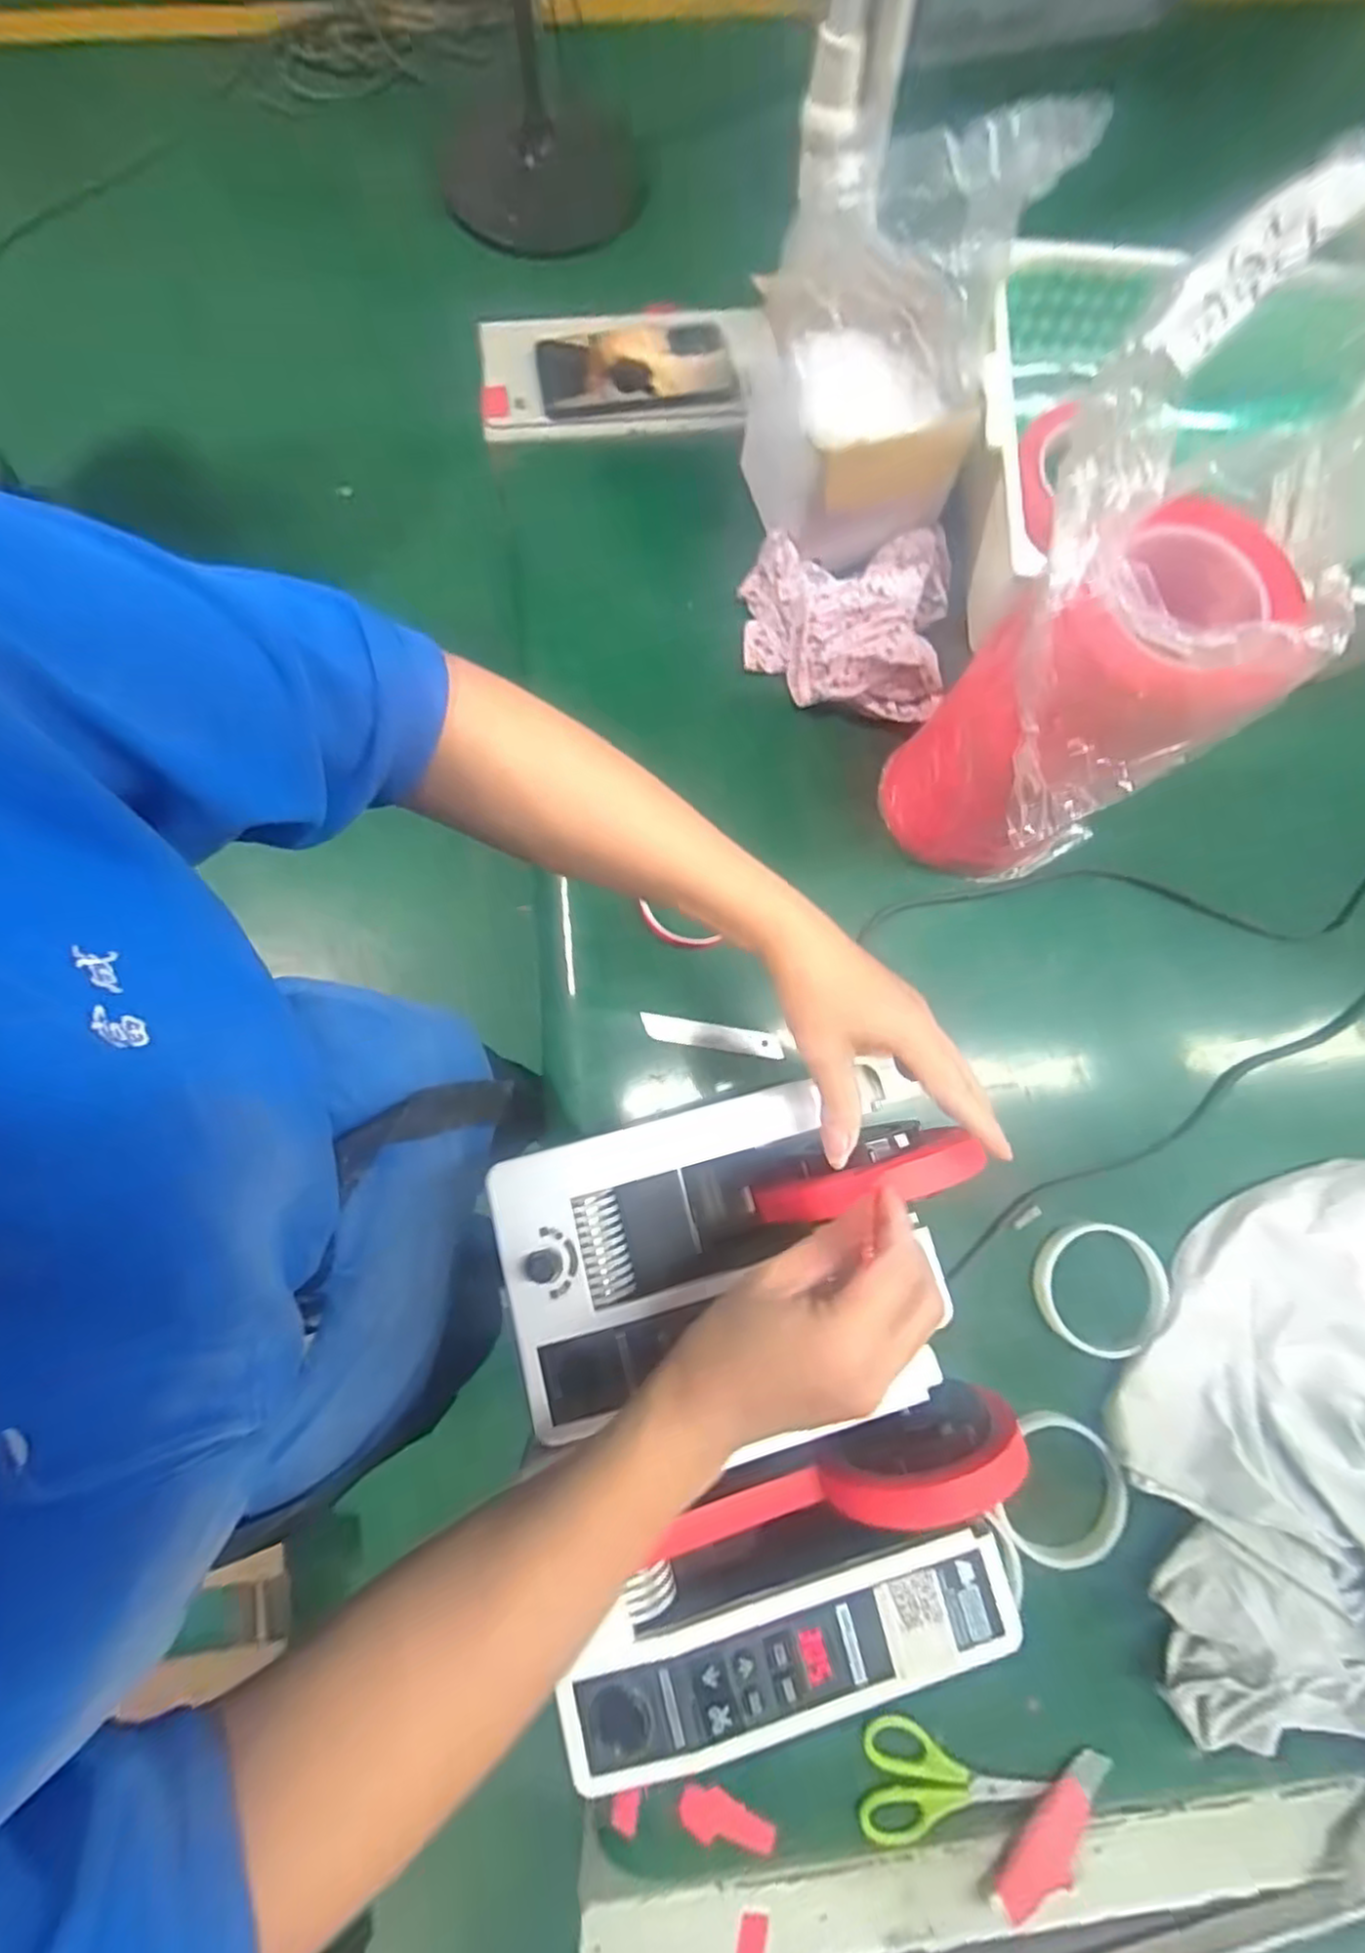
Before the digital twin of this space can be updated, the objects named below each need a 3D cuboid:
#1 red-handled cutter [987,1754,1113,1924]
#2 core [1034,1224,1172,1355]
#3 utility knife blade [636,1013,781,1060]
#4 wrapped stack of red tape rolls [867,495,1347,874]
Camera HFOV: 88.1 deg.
[{"bbox_3d":[0.219,0.503,0.413,0.097,0.008,0.031,-34,82,-21],"label":"red-handled cutter"},{"bbox_3d":[0.282,0.212,0.475,0.080,0.020,0.084,0,79,-1],"label":"core"},{"bbox_3d":[0.022,0.043,0.511,0.102,0.005,0.018,9,79,-4],"label":"utility knife blade"},{"bbox_3d":[0.224,-0.136,0.423,0.126,0.252,0.099,-20,80,-5],"label":"wrapped stack of red tape rolls"}]

